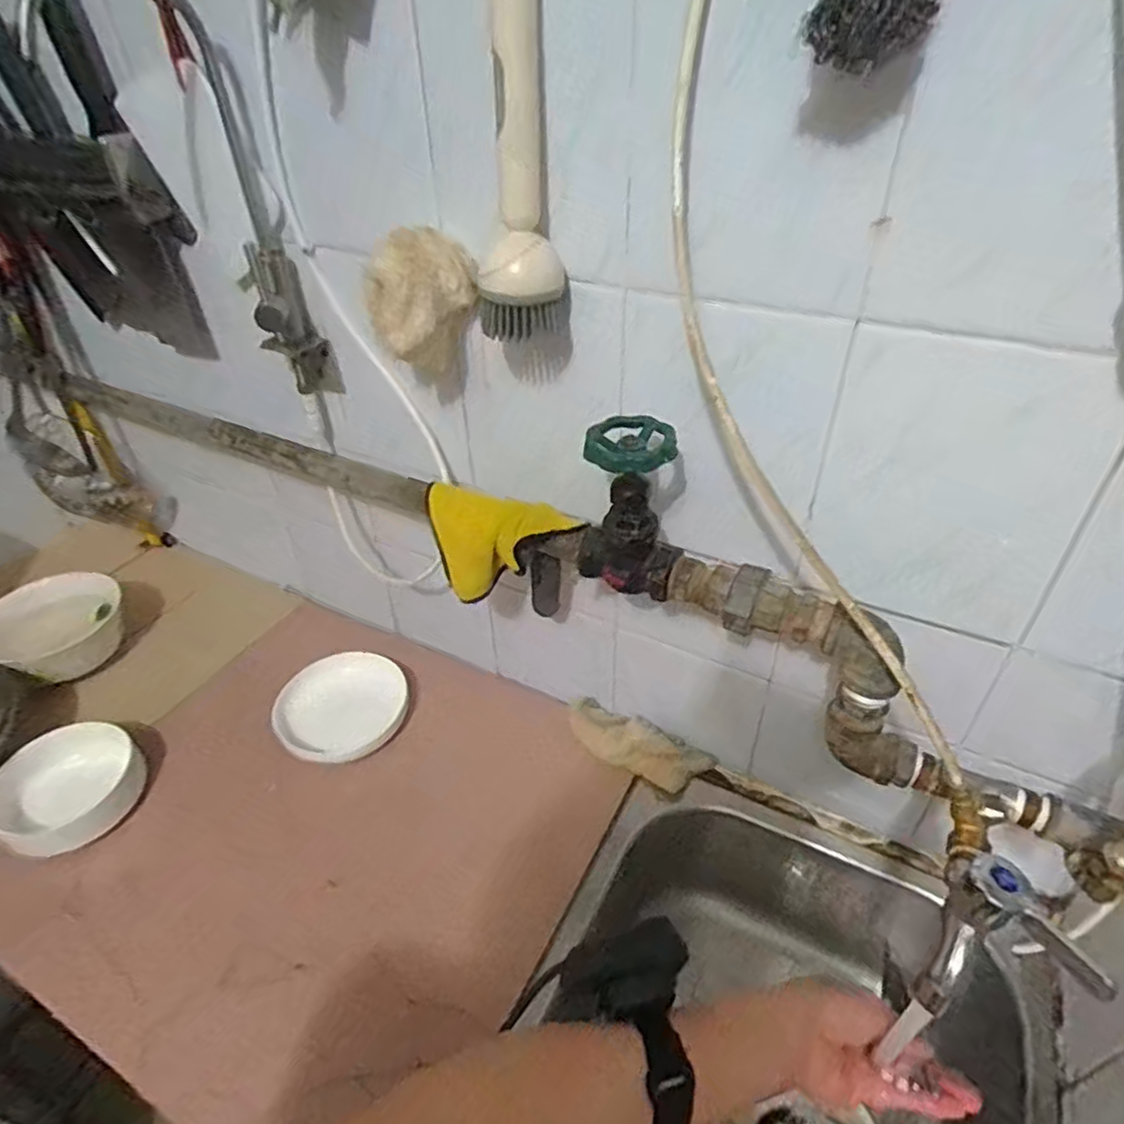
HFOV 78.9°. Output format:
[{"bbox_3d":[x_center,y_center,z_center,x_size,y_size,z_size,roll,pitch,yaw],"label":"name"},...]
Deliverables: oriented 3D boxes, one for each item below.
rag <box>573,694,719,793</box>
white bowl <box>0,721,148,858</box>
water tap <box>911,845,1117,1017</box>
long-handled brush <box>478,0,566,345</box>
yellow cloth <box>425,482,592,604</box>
[{"bbox_3d":[0.075,0.191,0.714,0.155,0.041,0.050,19,44,24],"label":"rag"},{"bbox_3d":[-0.482,0.219,0.667,0.105,0.053,0.123,16,43,21],"label":"white bowl"},{"bbox_3d":[0.236,0.205,0.364,0.064,0.073,0.060,15,43,21],"label":"water tap"},{"bbox_3d":[-0.031,-0.268,0.411,0.053,0.259,0.037,-5,39,-3],"label":"long-handled brush"},{"bbox_3d":[-0.055,-0.013,0.574,0.135,0.102,0.037,17,43,22],"label":"yellow cloth"}]

